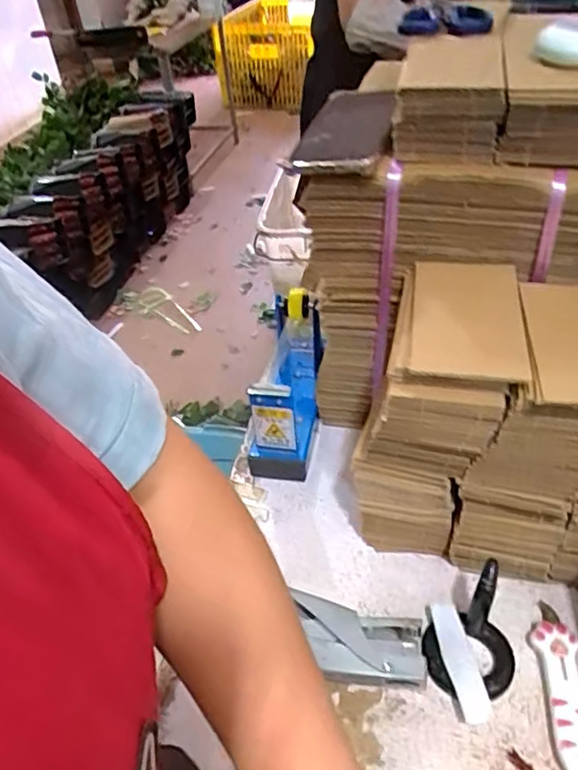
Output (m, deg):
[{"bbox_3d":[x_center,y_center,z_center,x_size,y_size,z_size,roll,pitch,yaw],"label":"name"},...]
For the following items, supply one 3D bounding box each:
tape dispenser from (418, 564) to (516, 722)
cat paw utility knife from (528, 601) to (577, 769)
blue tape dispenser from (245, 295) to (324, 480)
[{"bbox_3d":[0.142,0.196,0.447,0.075,0.071,0.095,-6,42,0],"label":"tape dispenser"},{"bbox_3d":[0.207,0.228,0.443,0.030,0.018,0.131,1,43,9],"label":"cat paw utility knife"},{"bbox_3d":[-0.002,-0.009,0.657,0.068,0.125,0.198,0,43,8],"label":"blue tape dispenser"}]

